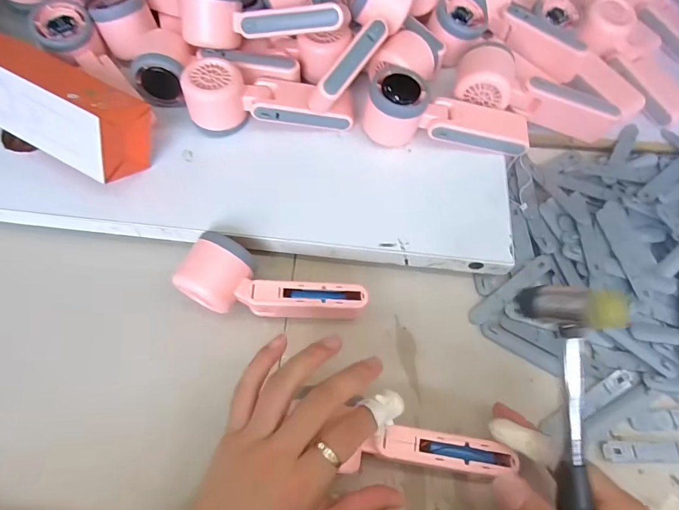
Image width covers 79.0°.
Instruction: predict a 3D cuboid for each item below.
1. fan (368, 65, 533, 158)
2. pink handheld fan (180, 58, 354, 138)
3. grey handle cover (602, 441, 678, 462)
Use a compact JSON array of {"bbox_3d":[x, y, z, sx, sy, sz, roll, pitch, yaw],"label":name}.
[{"bbox_3d":[0.109,-0.138,0.409,0.165,0.062,0.056,5,62,3],"label":"fan"},{"bbox_3d":[-0.065,-0.155,0.417,0.160,0.069,0.050,-1,62,-1],"label":"pink handheld fan"},{"bbox_3d":[0.259,0.158,0.331,0.093,0.004,0.015,0,62,0],"label":"grey handle cover"}]

